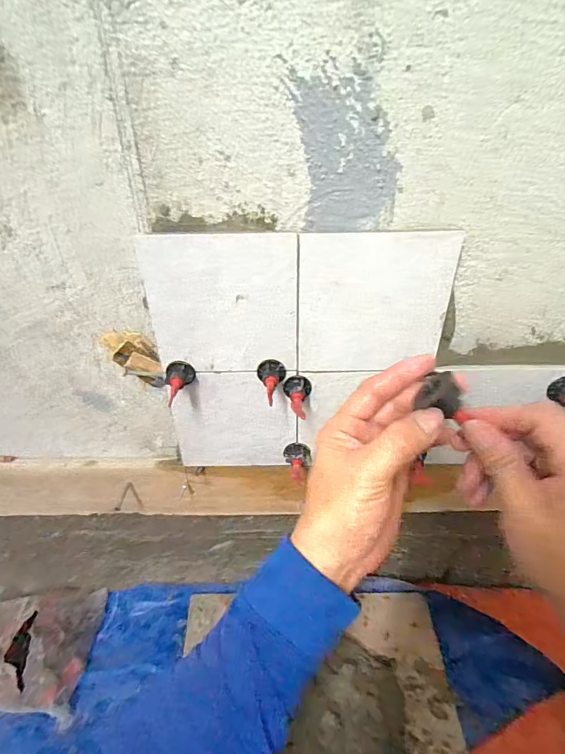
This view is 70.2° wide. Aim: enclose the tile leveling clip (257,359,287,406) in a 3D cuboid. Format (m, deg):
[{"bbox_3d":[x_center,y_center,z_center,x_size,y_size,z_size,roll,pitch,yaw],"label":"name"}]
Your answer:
[{"bbox_3d":[-0.011,0.004,0.422,0.030,0.026,0.046,-2,35,-1],"label":"tile leveling clip"}]

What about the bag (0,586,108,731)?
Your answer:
[{"bbox_3d":[-0.436,0.438,0.663,0.228,0.082,0.177,2,35,4],"label":"bag"}]

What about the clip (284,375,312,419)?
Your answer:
[{"bbox_3d":[0.016,0.020,0.438,0.029,0.026,0.043,1,35,2],"label":"clip"}]

